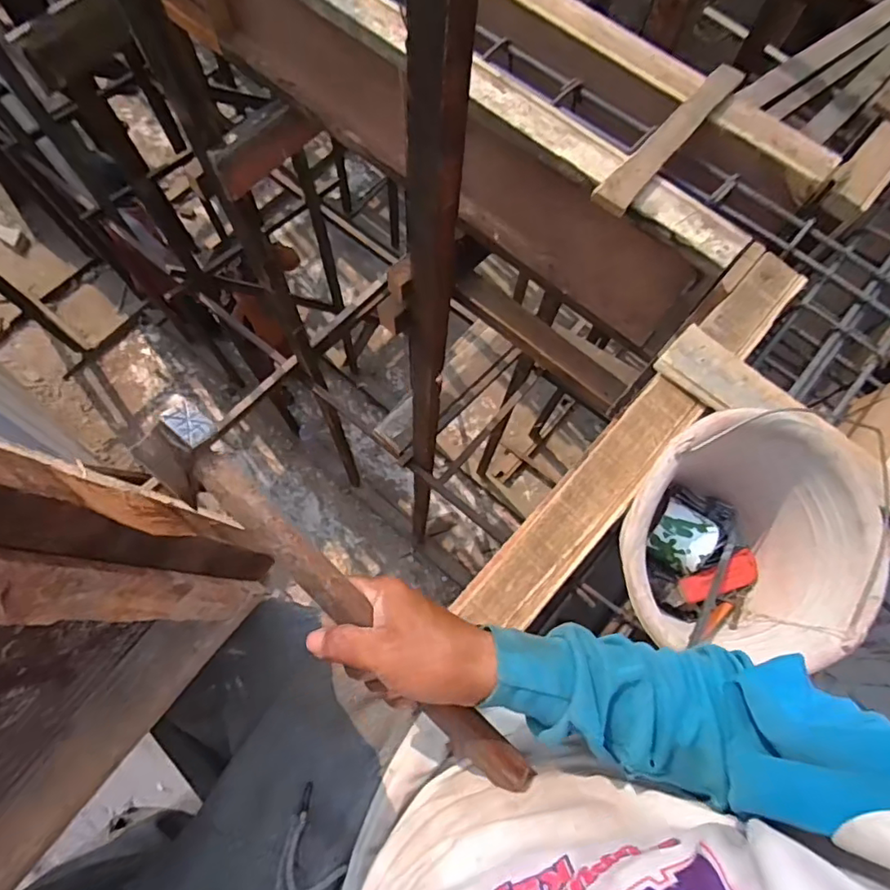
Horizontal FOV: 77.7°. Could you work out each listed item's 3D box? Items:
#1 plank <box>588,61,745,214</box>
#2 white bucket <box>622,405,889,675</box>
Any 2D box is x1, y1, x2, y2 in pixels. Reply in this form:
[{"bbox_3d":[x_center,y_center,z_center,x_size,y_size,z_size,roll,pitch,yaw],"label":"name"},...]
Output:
[{"bbox_3d":[0.347,-0.469,0.841,0.052,0.029,0.340,41,75,11],"label":"plank"},{"bbox_3d":[0.298,0.099,0.592,0.239,0.161,0.226,1,71,-2],"label":"white bucket"}]

